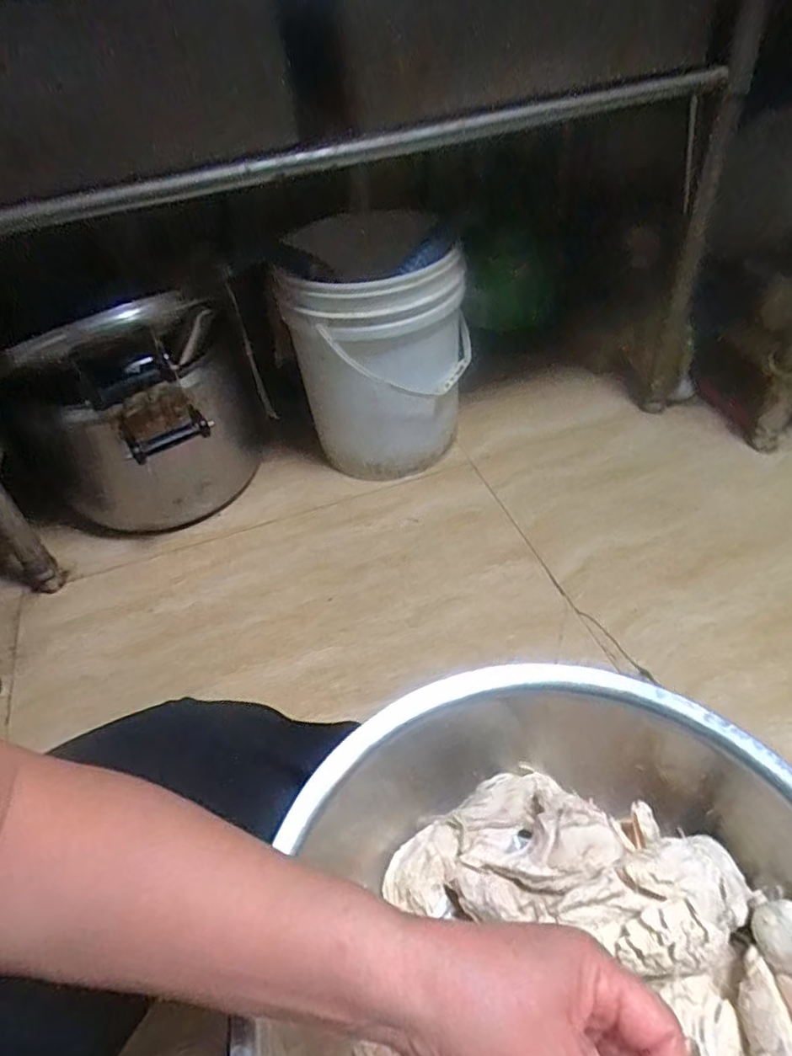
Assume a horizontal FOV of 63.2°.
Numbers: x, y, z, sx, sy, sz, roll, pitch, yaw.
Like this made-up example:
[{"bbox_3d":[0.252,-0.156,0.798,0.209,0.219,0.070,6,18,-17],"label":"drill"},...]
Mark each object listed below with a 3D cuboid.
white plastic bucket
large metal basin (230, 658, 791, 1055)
[{"bbox_3d":[-0.020,-0.286,1.110,0.277,0.406,0.283,-2,45,2],"label":"white plastic bucket"},{"bbox_3d":[0.108,0.268,0.387,0.345,0.108,0.357,-4,45,4],"label":"large metal basin"}]

